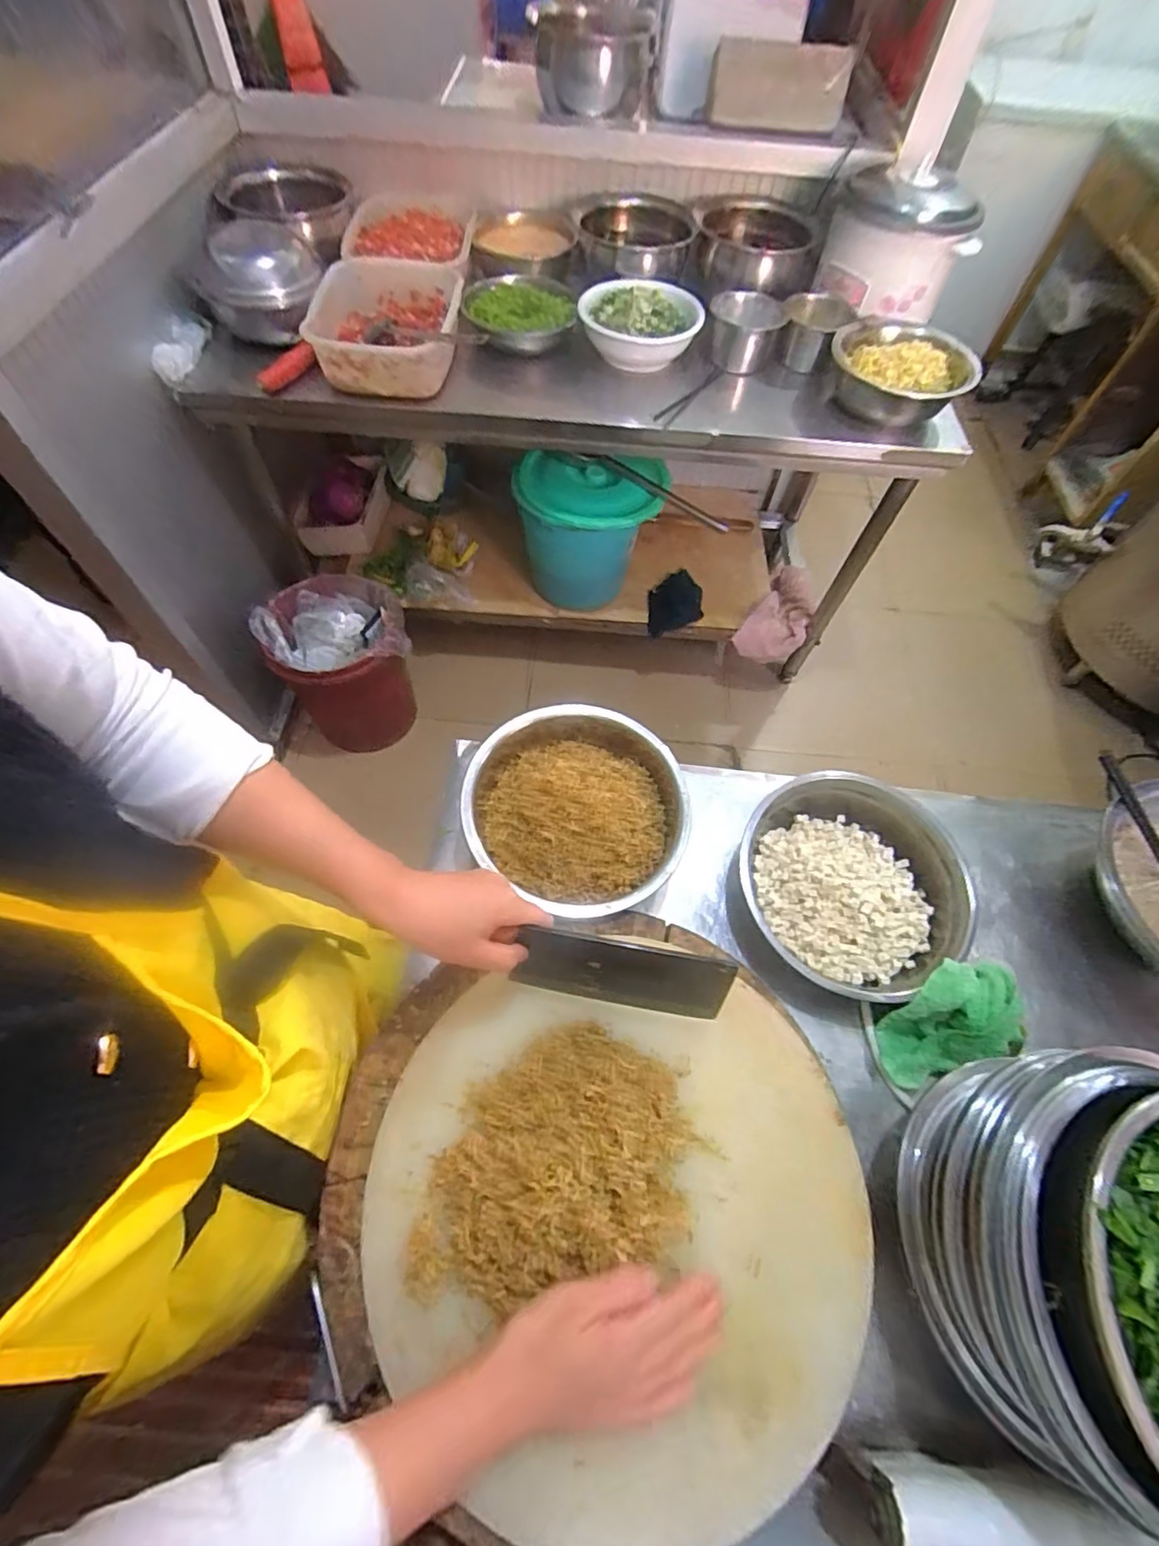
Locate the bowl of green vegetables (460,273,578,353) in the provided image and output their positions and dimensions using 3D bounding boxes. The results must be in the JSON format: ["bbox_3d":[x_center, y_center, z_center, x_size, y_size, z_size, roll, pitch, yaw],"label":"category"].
[{"bbox_3d":[-0.120,-0.952,1.231,0.222,0.066,0.171,2,60,-2],"label":"bowl of green vegetables"}]

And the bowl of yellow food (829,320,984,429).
[{"bbox_3d":[0.630,-0.798,1.202,0.278,0.117,0.226,40,66,18],"label":"bowl of yellow food"}]

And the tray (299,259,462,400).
[{"bbox_3d":[-0.371,-0.856,1.136,0.284,0.087,0.349,-1,60,-3],"label":"tray"}]

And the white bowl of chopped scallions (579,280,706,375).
[{"bbox_3d":[0.124,-0.915,1.214,0.245,0.089,0.190,15,61,5],"label":"white bowl of chopped scallions"}]

